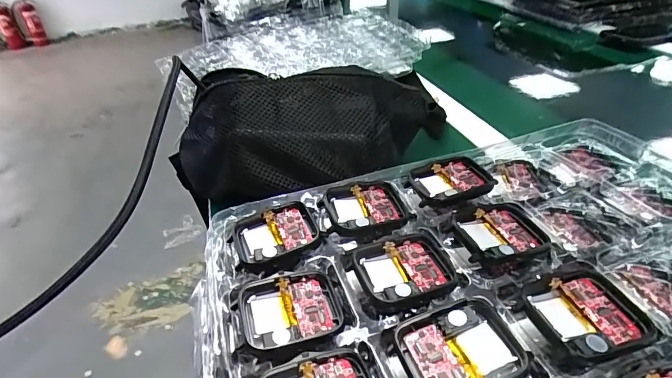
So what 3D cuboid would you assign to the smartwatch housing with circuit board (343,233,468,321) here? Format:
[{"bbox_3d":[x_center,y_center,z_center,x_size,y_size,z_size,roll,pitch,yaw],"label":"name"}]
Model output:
[{"bbox_3d":[0.033,0.042,0.197,0.048,0.014,0.039,-14,36,-13],"label":"smartwatch housing with circuit board"}]

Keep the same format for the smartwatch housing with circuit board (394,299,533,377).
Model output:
[{"bbox_3d":[0.048,0.063,0.157,0.045,0.008,0.039,-12,36,-10],"label":"smartwatch housing with circuit board"}]

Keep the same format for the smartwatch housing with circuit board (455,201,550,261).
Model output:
[{"bbox_3d":[0.087,0.023,0.214,0.048,0.010,0.037,-13,36,-11],"label":"smartwatch housing with circuit board"}]

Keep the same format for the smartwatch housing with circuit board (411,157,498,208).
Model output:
[{"bbox_3d":[0.069,-0.005,0.249,0.042,0.009,0.037,-9,35,-5],"label":"smartwatch housing with circuit board"}]

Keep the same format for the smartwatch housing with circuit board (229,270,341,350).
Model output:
[{"bbox_3d":[-0.021,0.055,0.184,0.044,0.009,0.038,-15,36,-13],"label":"smartwatch housing with circuit board"}]

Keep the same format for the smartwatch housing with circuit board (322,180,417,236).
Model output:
[{"bbox_3d":[0.017,0.012,0.234,0.048,0.009,0.041,-9,35,-5],"label":"smartwatch housing with circuit board"}]

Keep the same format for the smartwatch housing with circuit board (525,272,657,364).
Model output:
[{"bbox_3d":[0.105,0.052,0.169,0.044,0.005,0.037,-14,36,-13],"label":"smartwatch housing with circuit board"}]

